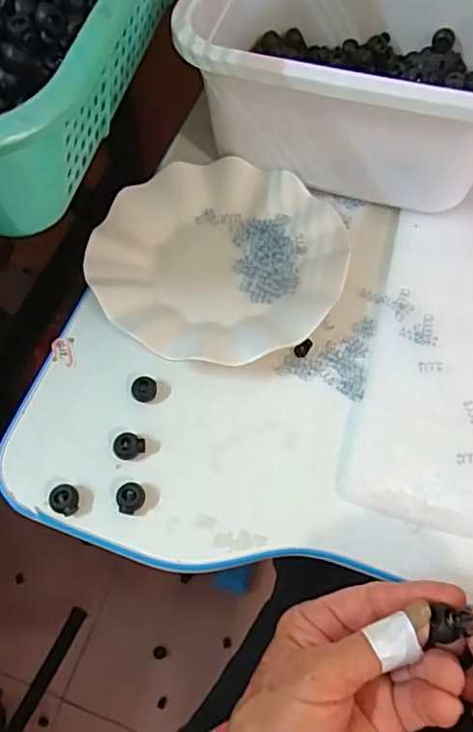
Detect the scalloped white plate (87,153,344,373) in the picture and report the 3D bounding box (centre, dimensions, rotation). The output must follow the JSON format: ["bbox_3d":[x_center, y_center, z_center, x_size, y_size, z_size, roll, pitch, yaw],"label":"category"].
[{"bbox_3d":[-0.014,-0.083,0.415,0.180,0.025,0.176,0,66,-1],"label":"scalloped white plate"}]

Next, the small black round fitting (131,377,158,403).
[{"bbox_3d":[-0.064,0.016,0.384,0.016,0.012,0.016,0,66,-1],"label":"small black round fitting"}]

